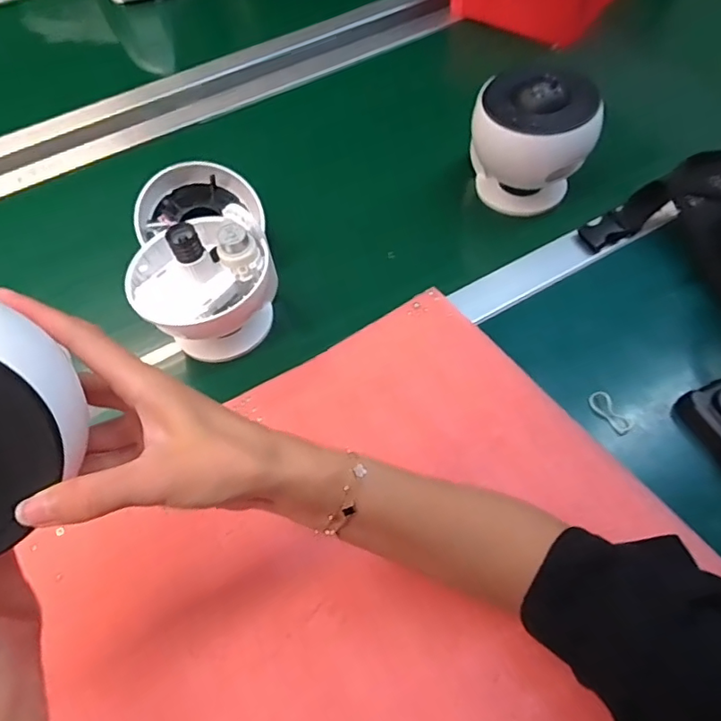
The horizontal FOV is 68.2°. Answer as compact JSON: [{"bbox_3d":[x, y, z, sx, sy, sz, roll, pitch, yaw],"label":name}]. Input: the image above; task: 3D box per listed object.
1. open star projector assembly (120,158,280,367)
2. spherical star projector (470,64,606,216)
[{"bbox_3d":[-0.147,-0.107,0.485,0.114,0.101,0.199,-13,59,-4],"label":"open star projector assembly"},{"bbox_3d":[0.170,-0.211,0.537,0.098,0.124,0.092,-22,60,-9],"label":"spherical star projector"}]

